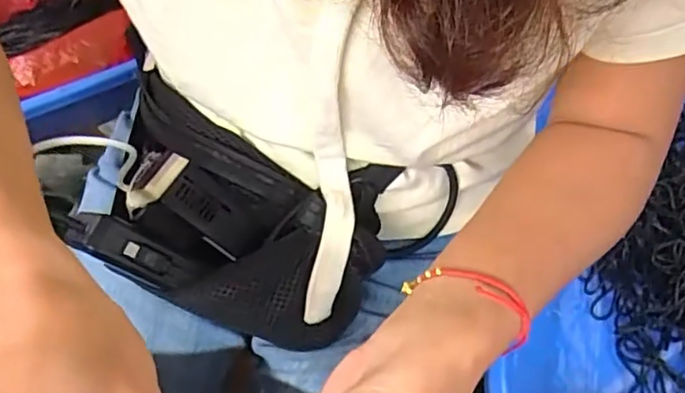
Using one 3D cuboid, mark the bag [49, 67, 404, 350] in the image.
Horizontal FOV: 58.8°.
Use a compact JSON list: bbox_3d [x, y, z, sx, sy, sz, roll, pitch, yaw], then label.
[{"bbox_3d":[-0.068,0.016,0.378,0.185,0.082,0.111,17,61,10],"label":"bag"}]

